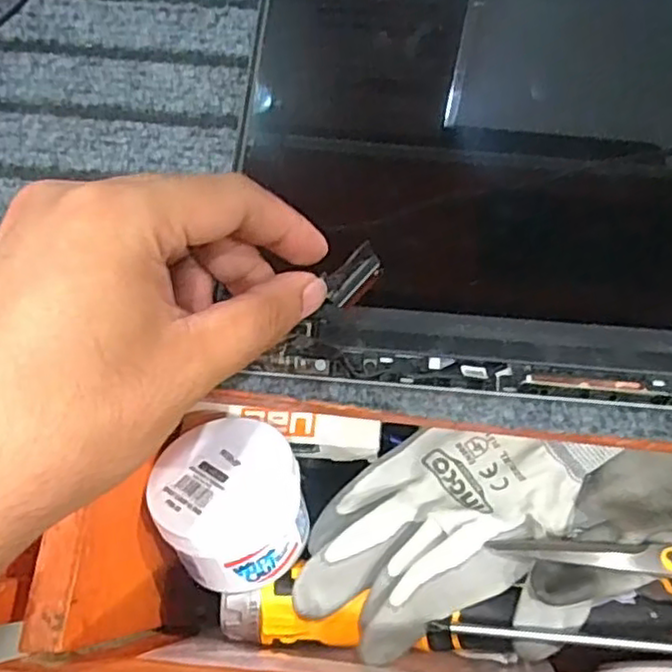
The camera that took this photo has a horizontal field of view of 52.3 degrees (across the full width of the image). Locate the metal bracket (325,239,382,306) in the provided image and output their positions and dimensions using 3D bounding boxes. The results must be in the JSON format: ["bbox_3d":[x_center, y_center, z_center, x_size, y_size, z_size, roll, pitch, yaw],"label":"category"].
[{"bbox_3d":[0.007,-0.022,0.259,0.023,0.020,0.006,-38,49,-11],"label":"metal bracket"}]

